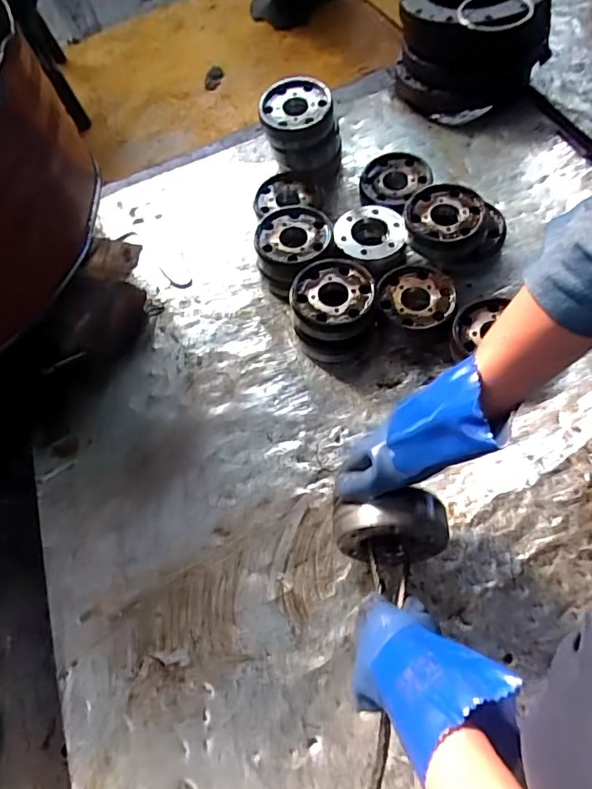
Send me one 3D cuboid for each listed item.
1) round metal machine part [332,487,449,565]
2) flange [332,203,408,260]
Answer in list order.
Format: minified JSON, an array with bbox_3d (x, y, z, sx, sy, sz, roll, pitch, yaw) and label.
[{"bbox_3d":[0.101,0.148,0.564,0.115,0.106,0.060,-8,65,-3],"label":"round metal machine part"},{"bbox_3d":[0.119,-0.262,0.836,0.110,0.024,0.097,-8,65,-2],"label":"flange"}]

